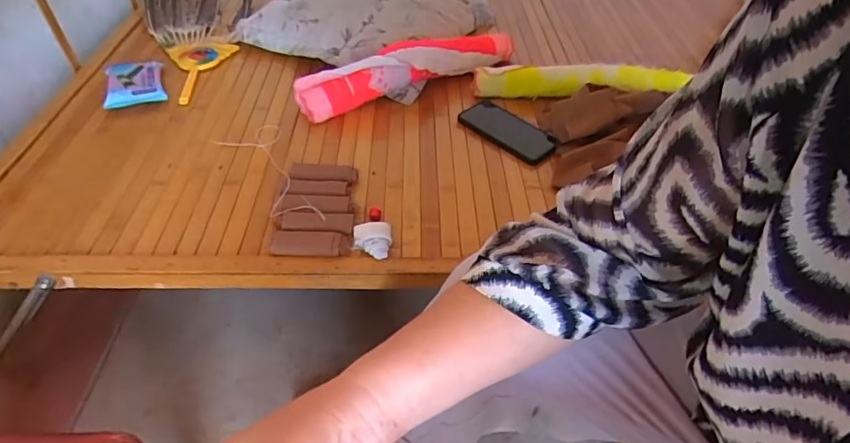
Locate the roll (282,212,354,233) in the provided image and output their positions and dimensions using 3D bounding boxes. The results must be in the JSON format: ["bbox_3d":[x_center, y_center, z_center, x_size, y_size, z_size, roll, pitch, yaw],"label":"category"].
[{"bbox_3d":[-0.141,0.000,0.636,0.090,0.008,0.030,0,45,-4],"label":"roll"}]

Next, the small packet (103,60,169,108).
[{"bbox_3d":[-0.498,-0.239,0.832,0.093,0.037,0.131,-16,48,-18],"label":"small packet"}]

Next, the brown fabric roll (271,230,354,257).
[{"bbox_3d":[-0.144,0.029,0.620,0.100,0.015,0.033,2,45,-2],"label":"brown fabric roll"}]

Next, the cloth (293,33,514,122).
[{"bbox_3d":[-0.012,-0.280,0.882,0.440,0.092,0.065,-21,51,-23],"label":"cloth"}]

